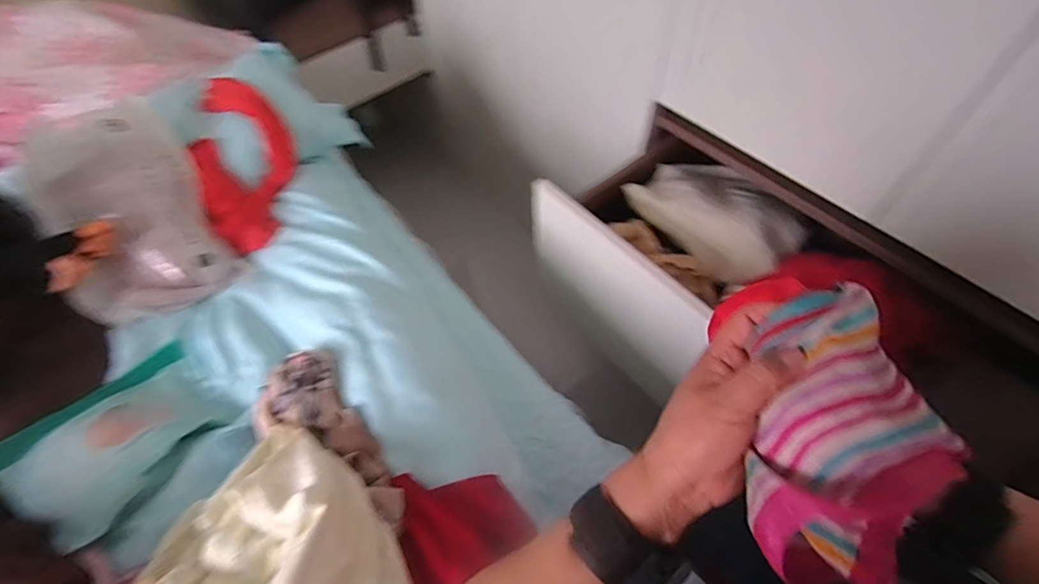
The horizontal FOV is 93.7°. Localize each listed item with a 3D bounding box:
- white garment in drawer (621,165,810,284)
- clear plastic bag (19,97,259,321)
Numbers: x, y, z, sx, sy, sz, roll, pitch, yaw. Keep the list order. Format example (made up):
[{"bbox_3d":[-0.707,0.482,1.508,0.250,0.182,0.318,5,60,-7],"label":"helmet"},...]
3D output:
[{"bbox_3d":[0.357,-0.144,0.883,0.202,0.068,0.278,-40,63,-22],"label":"white garment in drawer"},{"bbox_3d":[-0.580,-0.128,0.720,0.197,0.033,0.333,-30,87,-27],"label":"clear plastic bag"}]

